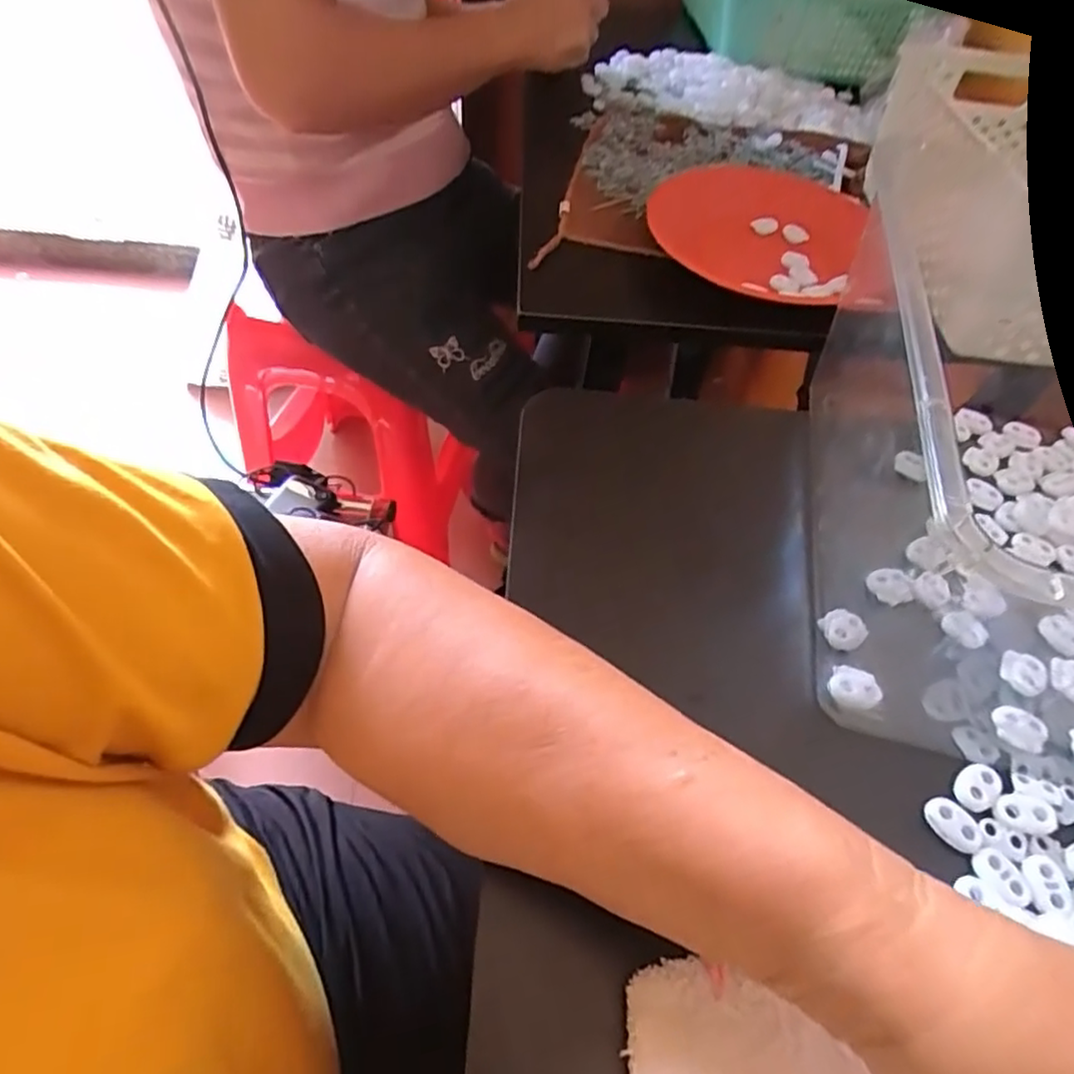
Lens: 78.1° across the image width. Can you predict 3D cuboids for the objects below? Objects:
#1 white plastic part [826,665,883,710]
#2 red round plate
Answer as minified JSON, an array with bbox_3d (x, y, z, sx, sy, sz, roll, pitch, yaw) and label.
[{"bbox_3d":[0.148,0.070,0.308,0.022,0.006,0.017,19,52,9],"label":"white plastic part"},{"bbox_3d":[0.194,-0.256,0.554,0.193,0.024,0.216,16,52,6],"label":"red round plate"}]

